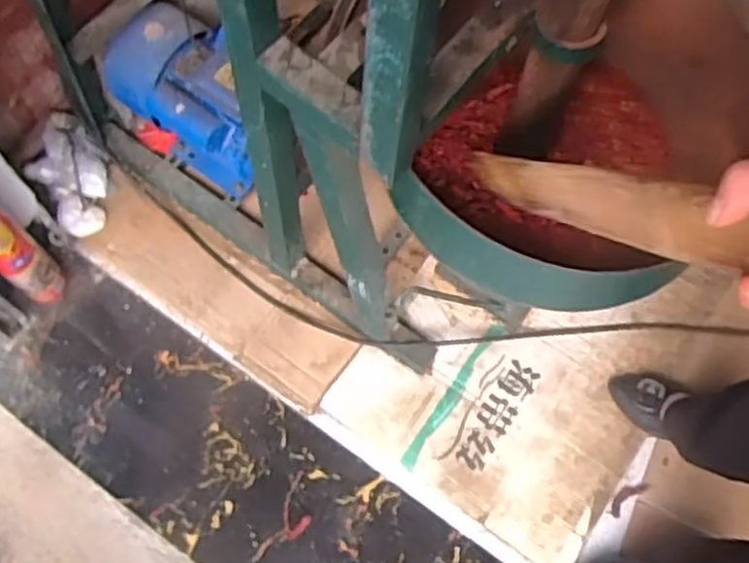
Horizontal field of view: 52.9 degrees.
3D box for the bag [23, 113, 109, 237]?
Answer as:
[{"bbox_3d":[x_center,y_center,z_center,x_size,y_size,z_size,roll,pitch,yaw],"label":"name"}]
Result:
[{"bbox_3d":[-0.475,-0.162,1.190,0.112,0.093,0.161,-27,72,-12],"label":"bag"}]

